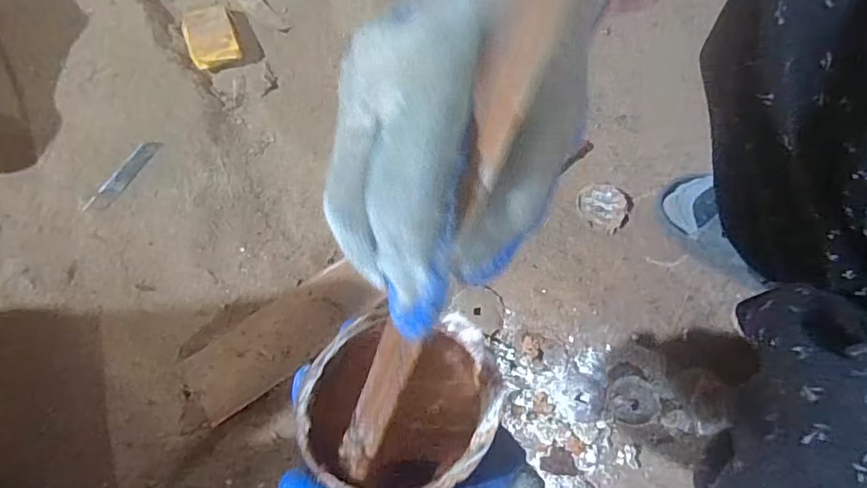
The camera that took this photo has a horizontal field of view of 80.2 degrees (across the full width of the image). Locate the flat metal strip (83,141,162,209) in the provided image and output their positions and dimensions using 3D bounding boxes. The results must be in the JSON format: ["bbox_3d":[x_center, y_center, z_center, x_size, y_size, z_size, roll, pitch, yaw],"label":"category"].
[{"bbox_3d":[-0.344,-0.078,0.575,0.019,0.004,0.102,30,65,-6],"label":"flat metal strip"}]

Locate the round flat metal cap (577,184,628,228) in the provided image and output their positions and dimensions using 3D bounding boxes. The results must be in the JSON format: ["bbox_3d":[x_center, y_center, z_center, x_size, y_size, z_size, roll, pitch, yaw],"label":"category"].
[{"bbox_3d":[0.194,-0.046,0.588,0.054,0.007,0.052,0,66,1],"label":"round flat metal cap"}]

